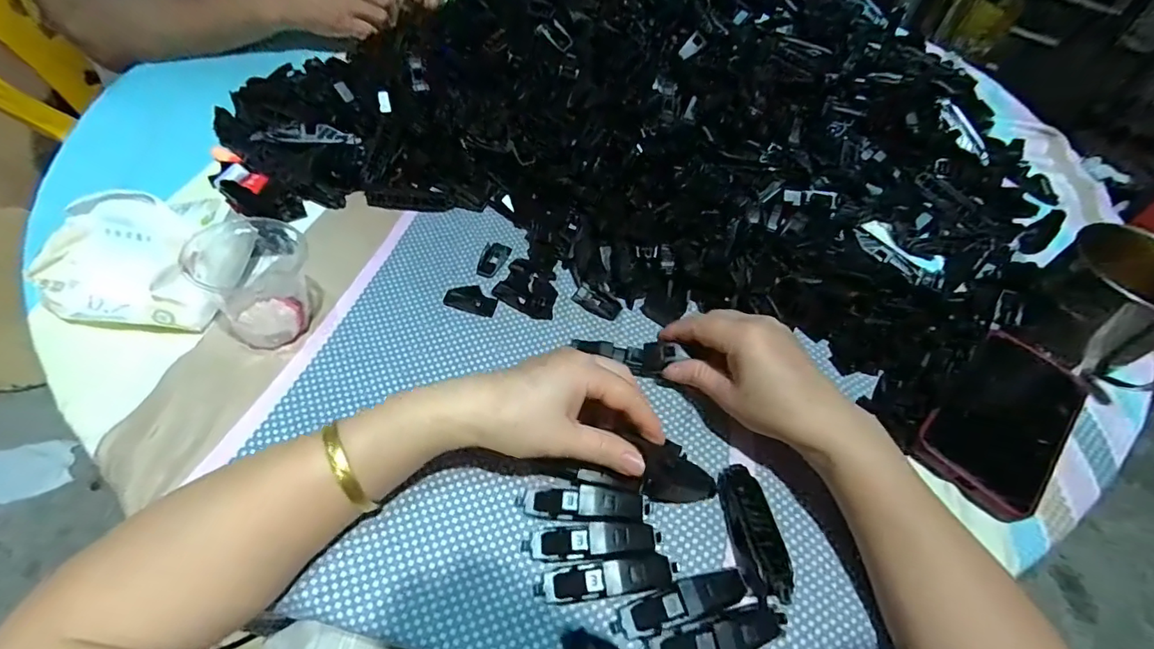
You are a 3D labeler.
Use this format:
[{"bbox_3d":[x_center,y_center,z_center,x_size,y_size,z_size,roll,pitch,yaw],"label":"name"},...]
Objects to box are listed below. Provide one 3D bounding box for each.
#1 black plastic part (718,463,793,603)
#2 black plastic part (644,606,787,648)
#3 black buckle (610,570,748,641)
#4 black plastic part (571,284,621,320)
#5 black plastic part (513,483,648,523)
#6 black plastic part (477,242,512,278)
[{"bbox_3d":[0.106,0.123,0.305,0.023,0.018,0.078,-7,53,-8],"label":"black plastic part"},{"bbox_3d":[0.076,0.165,0.264,0.078,0.021,0.019,-9,53,-10],"label":"black plastic part"},{"bbox_3d":[0.058,0.153,0.275,0.076,0.020,0.019,-12,54,-12],"label":"black buckle"},{"bbox_3d":[0.016,-0.018,0.412,0.040,0.006,0.019,27,56,17],"label":"black plastic part"},{"bbox_3d":[0.005,0.111,0.306,0.080,0.018,0.019,2,52,-1],"label":"black plastic part"},{"bbox_3d":[-0.071,-0.058,0.435,0.021,0.009,0.042,8,53,4],"label":"black plastic part"}]

